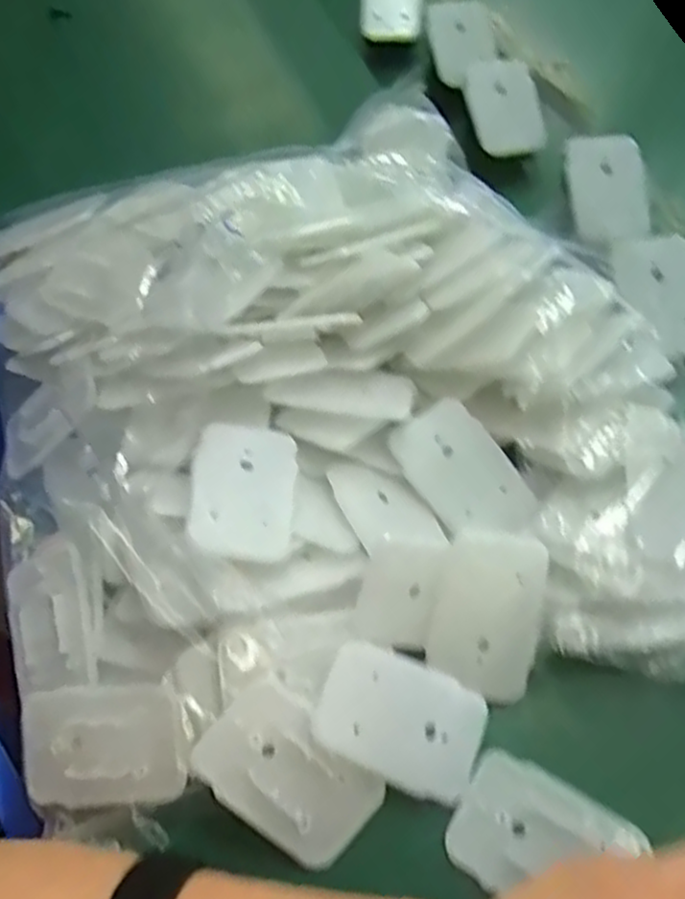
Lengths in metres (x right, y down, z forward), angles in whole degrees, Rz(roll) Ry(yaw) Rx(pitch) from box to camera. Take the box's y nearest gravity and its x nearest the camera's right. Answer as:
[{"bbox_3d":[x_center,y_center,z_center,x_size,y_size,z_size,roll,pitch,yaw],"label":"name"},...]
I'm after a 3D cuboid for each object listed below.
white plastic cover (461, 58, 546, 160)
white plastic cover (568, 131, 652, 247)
[{"bbox_3d":[0.103,-0.217,0.485,0.043,0.006,0.060,-18,100,2],"label":"white plastic cover"},{"bbox_3d":[0.156,-0.153,0.448,0.044,0.004,0.061,-11,101,0],"label":"white plastic cover"}]

